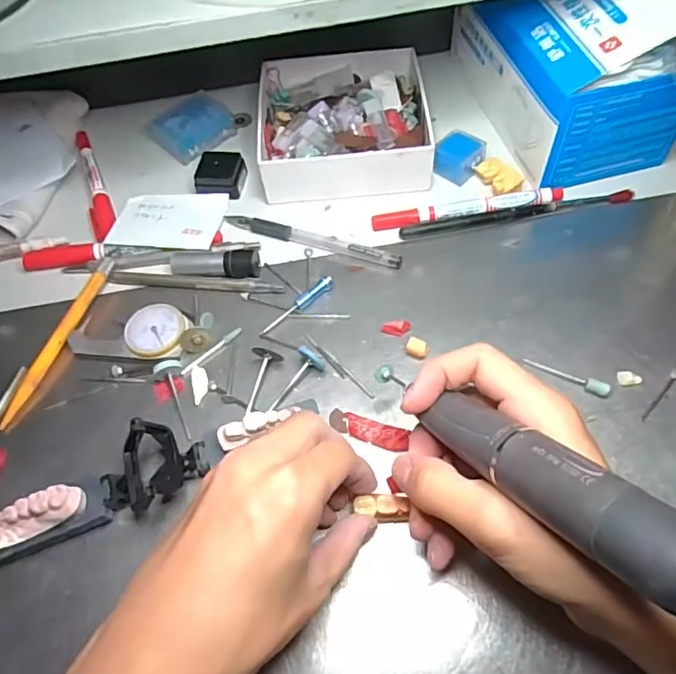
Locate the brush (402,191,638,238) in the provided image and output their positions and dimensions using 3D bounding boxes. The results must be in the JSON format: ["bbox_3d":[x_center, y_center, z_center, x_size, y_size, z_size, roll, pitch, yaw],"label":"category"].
[{"bbox_3d":[0.127,-0.088,0.392,0.167,0.005,0.012,-10,56,-3],"label":"brush"}]

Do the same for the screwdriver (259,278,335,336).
[{"bbox_3d":[-0.027,-0.021,0.358,0.059,0.008,0.008,-35,61,-18],"label":"screwdriver"}]

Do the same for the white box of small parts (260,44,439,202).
[{"bbox_3d":[0.004,-0.176,0.440,0.129,0.040,0.145,-2,56,2],"label":"white box of small parts"}]

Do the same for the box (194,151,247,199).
[{"bbox_3d":[-0.090,-0.127,0.425,0.033,0.019,0.032,7,57,8],"label":"box"}]

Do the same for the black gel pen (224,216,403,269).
[{"bbox_3d":[-0.019,-0.071,0.390,0.133,0.008,0.013,17,59,14],"label":"black gel pen"}]

